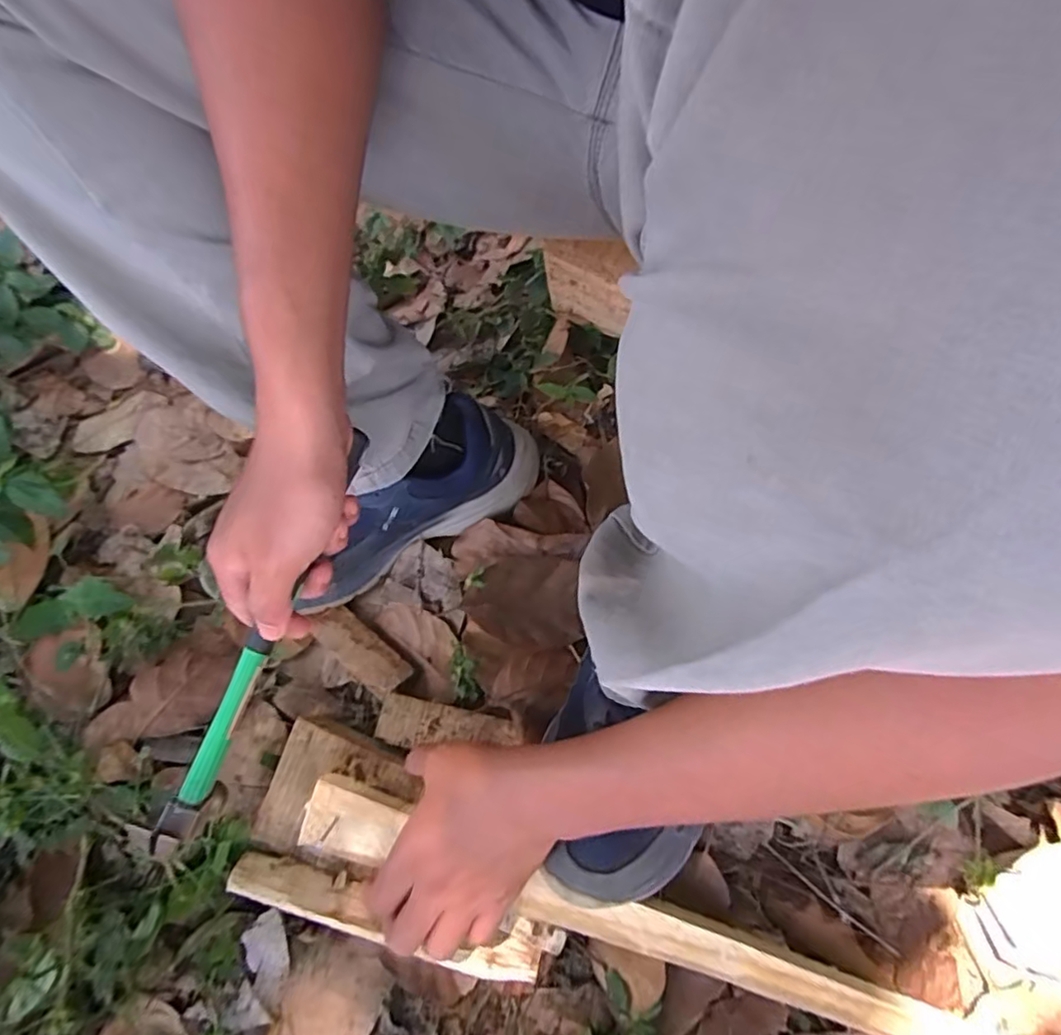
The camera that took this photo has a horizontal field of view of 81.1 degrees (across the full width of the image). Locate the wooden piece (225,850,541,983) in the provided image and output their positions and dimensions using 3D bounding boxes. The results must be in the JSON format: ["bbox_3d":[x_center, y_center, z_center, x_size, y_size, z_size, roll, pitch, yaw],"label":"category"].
[{"bbox_3d":[-0.099,0.263,0.409,0.210,0.018,0.028,15,64,6],"label":"wooden piece"}]

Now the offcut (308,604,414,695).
[{"bbox_3d":[-0.140,0.108,0.507,0.090,0.017,0.033,36,70,20],"label":"offcut"}]

